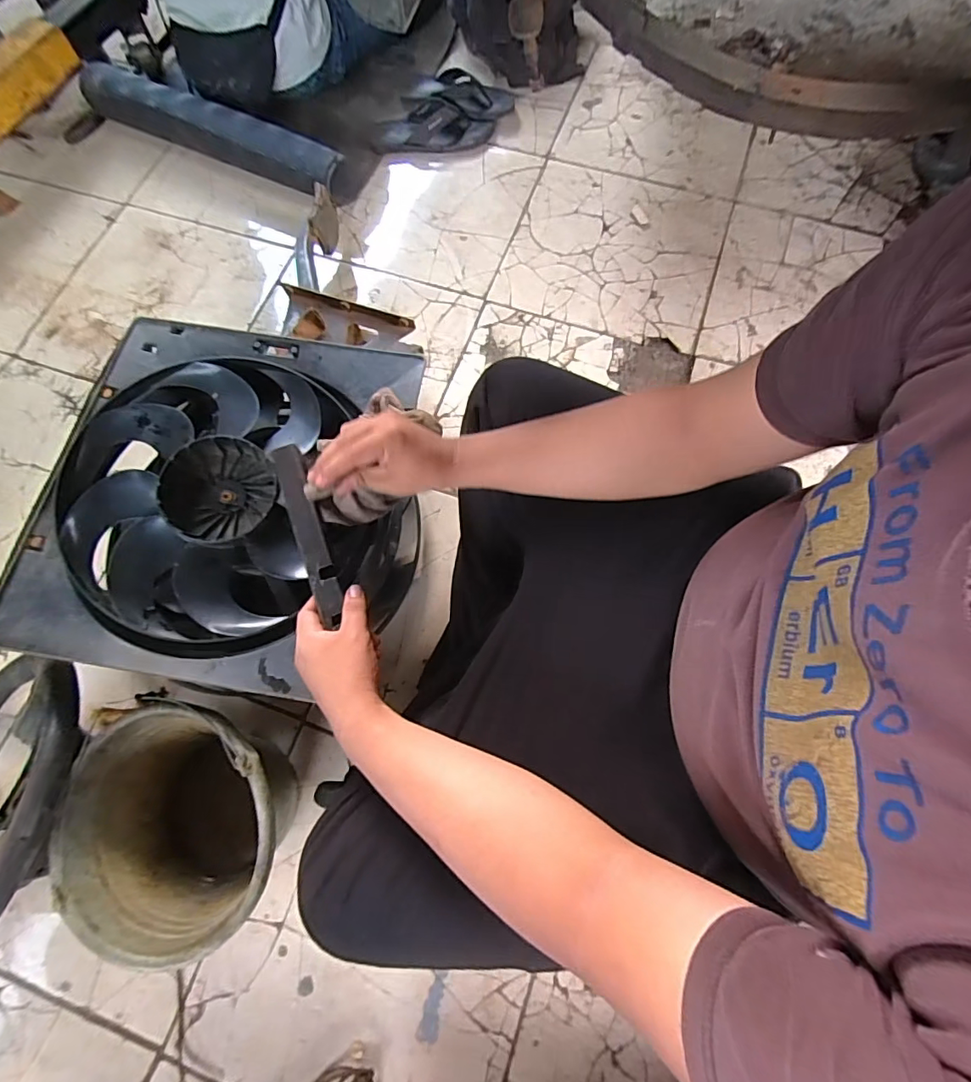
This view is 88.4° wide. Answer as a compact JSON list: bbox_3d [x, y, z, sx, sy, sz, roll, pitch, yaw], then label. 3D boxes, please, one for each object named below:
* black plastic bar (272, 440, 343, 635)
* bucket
[{"bbox_3d":[-0.187,-0.010,0.527,0.029,0.011,0.197,-19,79,-8],"label":"black plastic bar"},{"bbox_3d":[-0.335,0.321,0.599,0.226,0.175,0.237,0,72,1],"label":"bucket"}]

